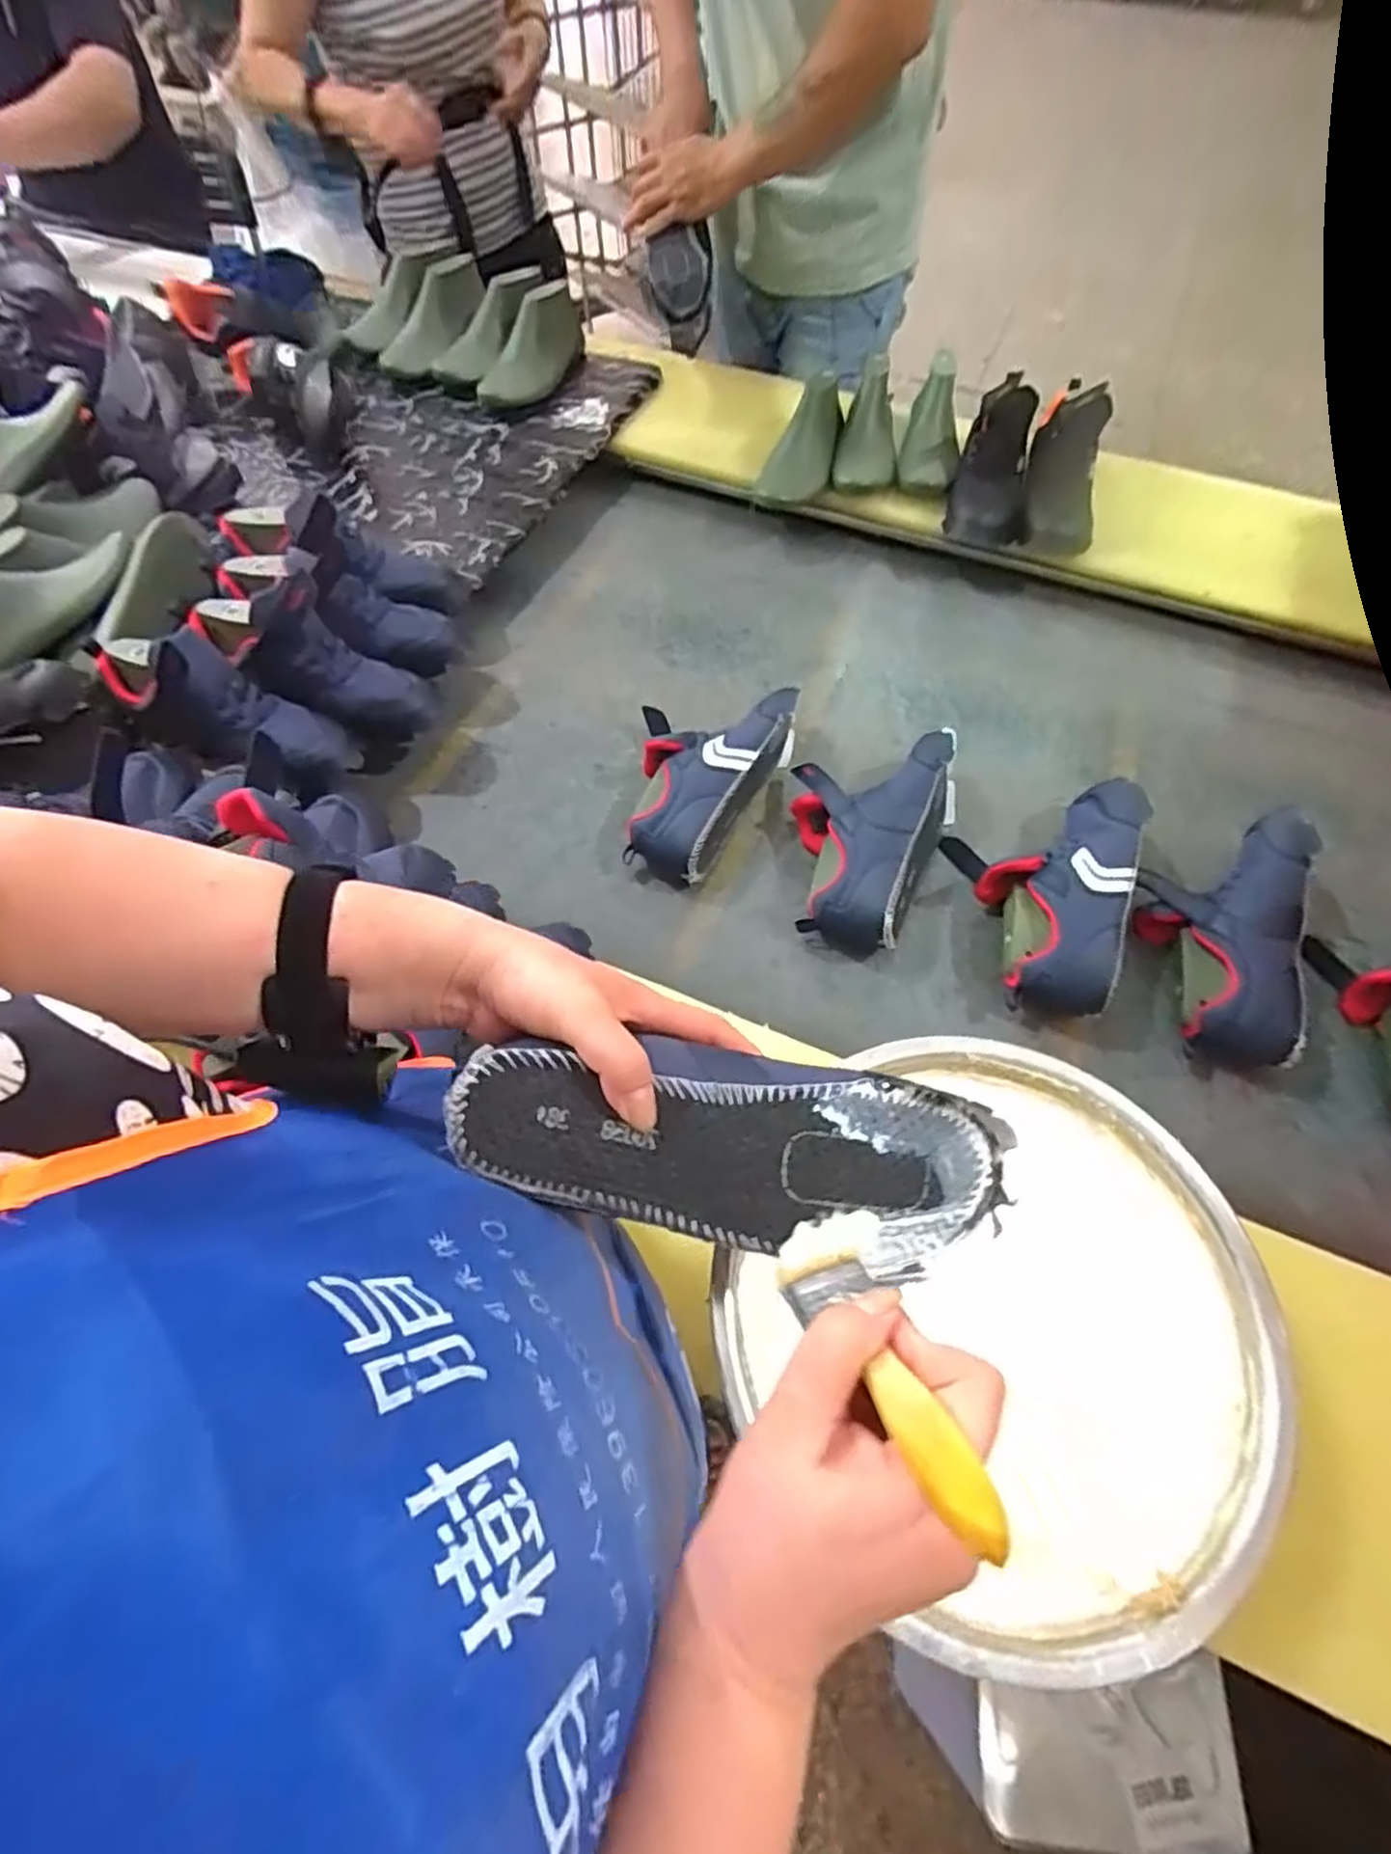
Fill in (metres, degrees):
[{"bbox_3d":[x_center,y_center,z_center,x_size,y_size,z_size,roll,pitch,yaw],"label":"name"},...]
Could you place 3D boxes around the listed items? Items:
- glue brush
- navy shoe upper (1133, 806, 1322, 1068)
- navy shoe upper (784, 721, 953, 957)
[{"bbox_3d":[0.070,0.150,0.273,0.049,0.150,0.021,-13,99,-8],"label":"glue brush"},{"bbox_3d":[0.495,-0.002,0.727,0.133,0.082,0.254,20,63,10],"label":"navy shoe upper"},{"bbox_3d":[0.163,-0.100,0.775,0.157,0.084,0.244,20,63,10],"label":"navy shoe upper"}]

